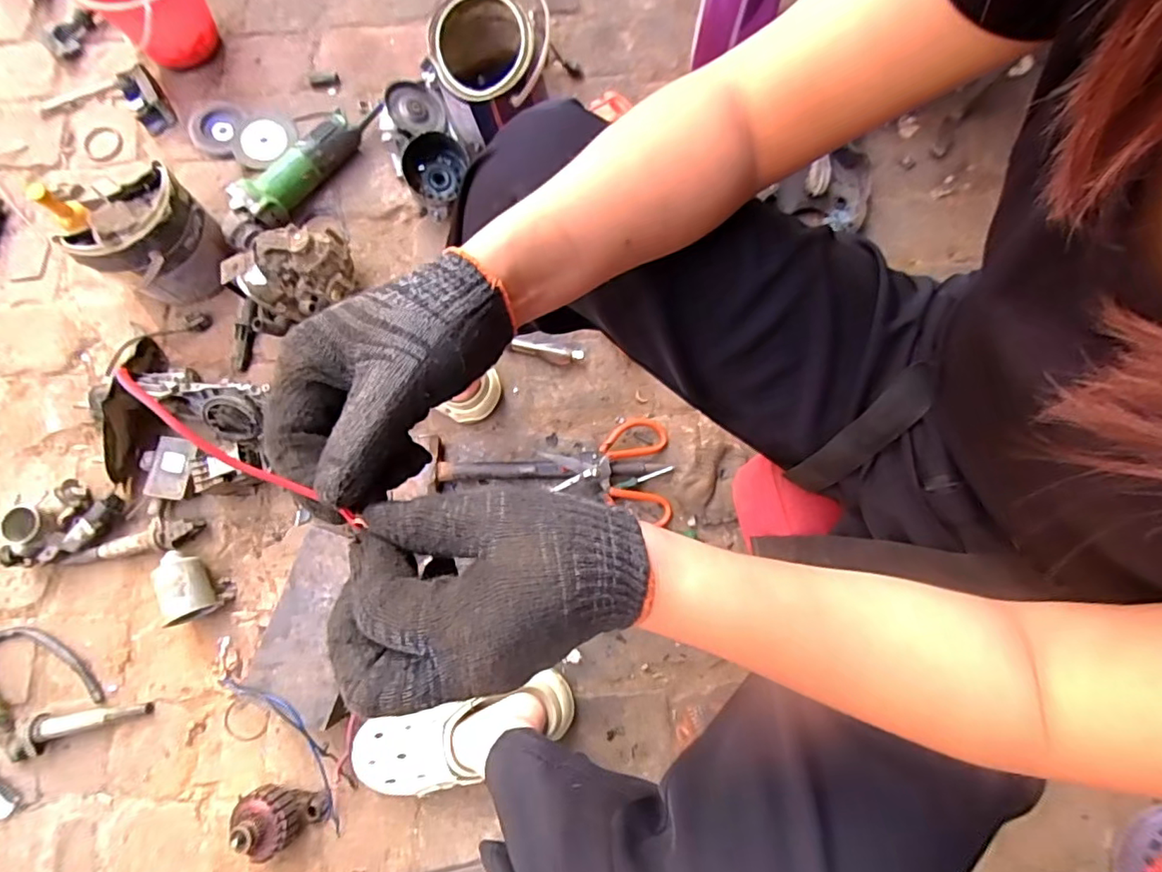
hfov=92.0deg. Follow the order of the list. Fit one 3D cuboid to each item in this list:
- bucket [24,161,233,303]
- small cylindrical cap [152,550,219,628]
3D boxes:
[{"bbox_3d":[-0.603,-0.282,0.778,0.151,0.158,0.146,0,79,0],"label":"bucket"},{"bbox_3d":[-0.520,0.196,0.741,0.057,0.059,0.094,-25,80,-5],"label":"small cylindrical cap"}]

